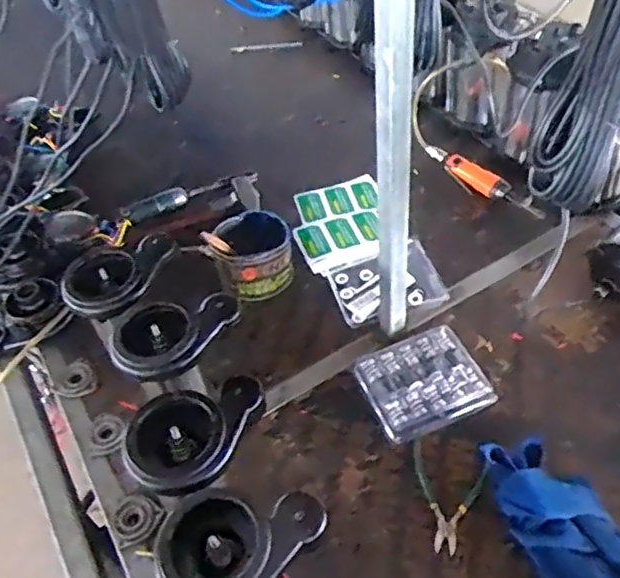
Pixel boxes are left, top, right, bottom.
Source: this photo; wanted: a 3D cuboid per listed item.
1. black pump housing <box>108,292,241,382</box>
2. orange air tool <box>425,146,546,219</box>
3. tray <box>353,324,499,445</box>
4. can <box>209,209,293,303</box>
[{"bbox_3d":[-0.179,0.051,0.806,0.123,0.037,0.154,29,57,28],"label":"black pump housing"},{"bbox_3d":[0.330,-0.209,1.207,0.055,0.039,0.286,-30,52,-19],"label":"orange air tool"},{"bbox_3d":[0.165,0.135,0.916,0.166,0.028,0.142,-20,50,-12],"label":"tray"},{"bbox_3d":[-0.098,-0.062,1.066,0.127,0.083,0.122,-3,48,3],"label":"can"}]

